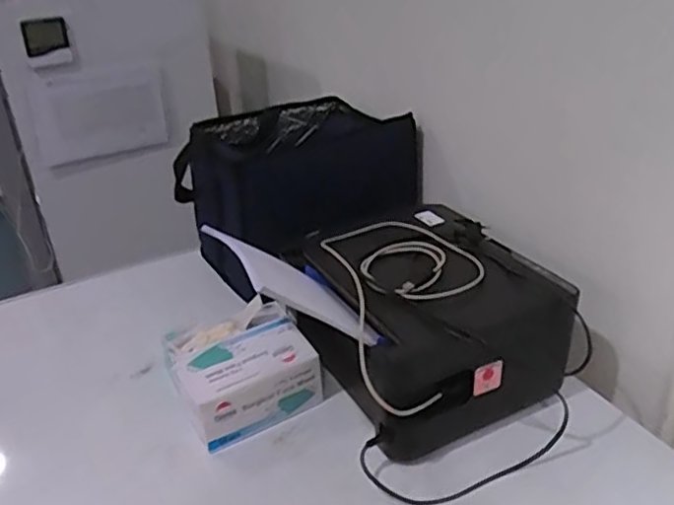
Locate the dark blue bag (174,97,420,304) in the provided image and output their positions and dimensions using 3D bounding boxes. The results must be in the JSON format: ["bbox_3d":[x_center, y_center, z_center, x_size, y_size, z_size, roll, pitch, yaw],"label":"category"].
[{"bbox_3d":[-0.087,-0.150,1.290,0.443,0.224,0.271,-23,34,-29],"label":"dark blue bag"}]

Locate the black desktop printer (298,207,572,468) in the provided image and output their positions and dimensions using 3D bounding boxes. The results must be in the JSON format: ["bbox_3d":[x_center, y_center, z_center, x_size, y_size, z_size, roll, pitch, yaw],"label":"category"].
[{"bbox_3d":[0.129,0.109,0.954,0.301,0.209,0.331,-17,29,-21],"label":"black desktop printer"}]

